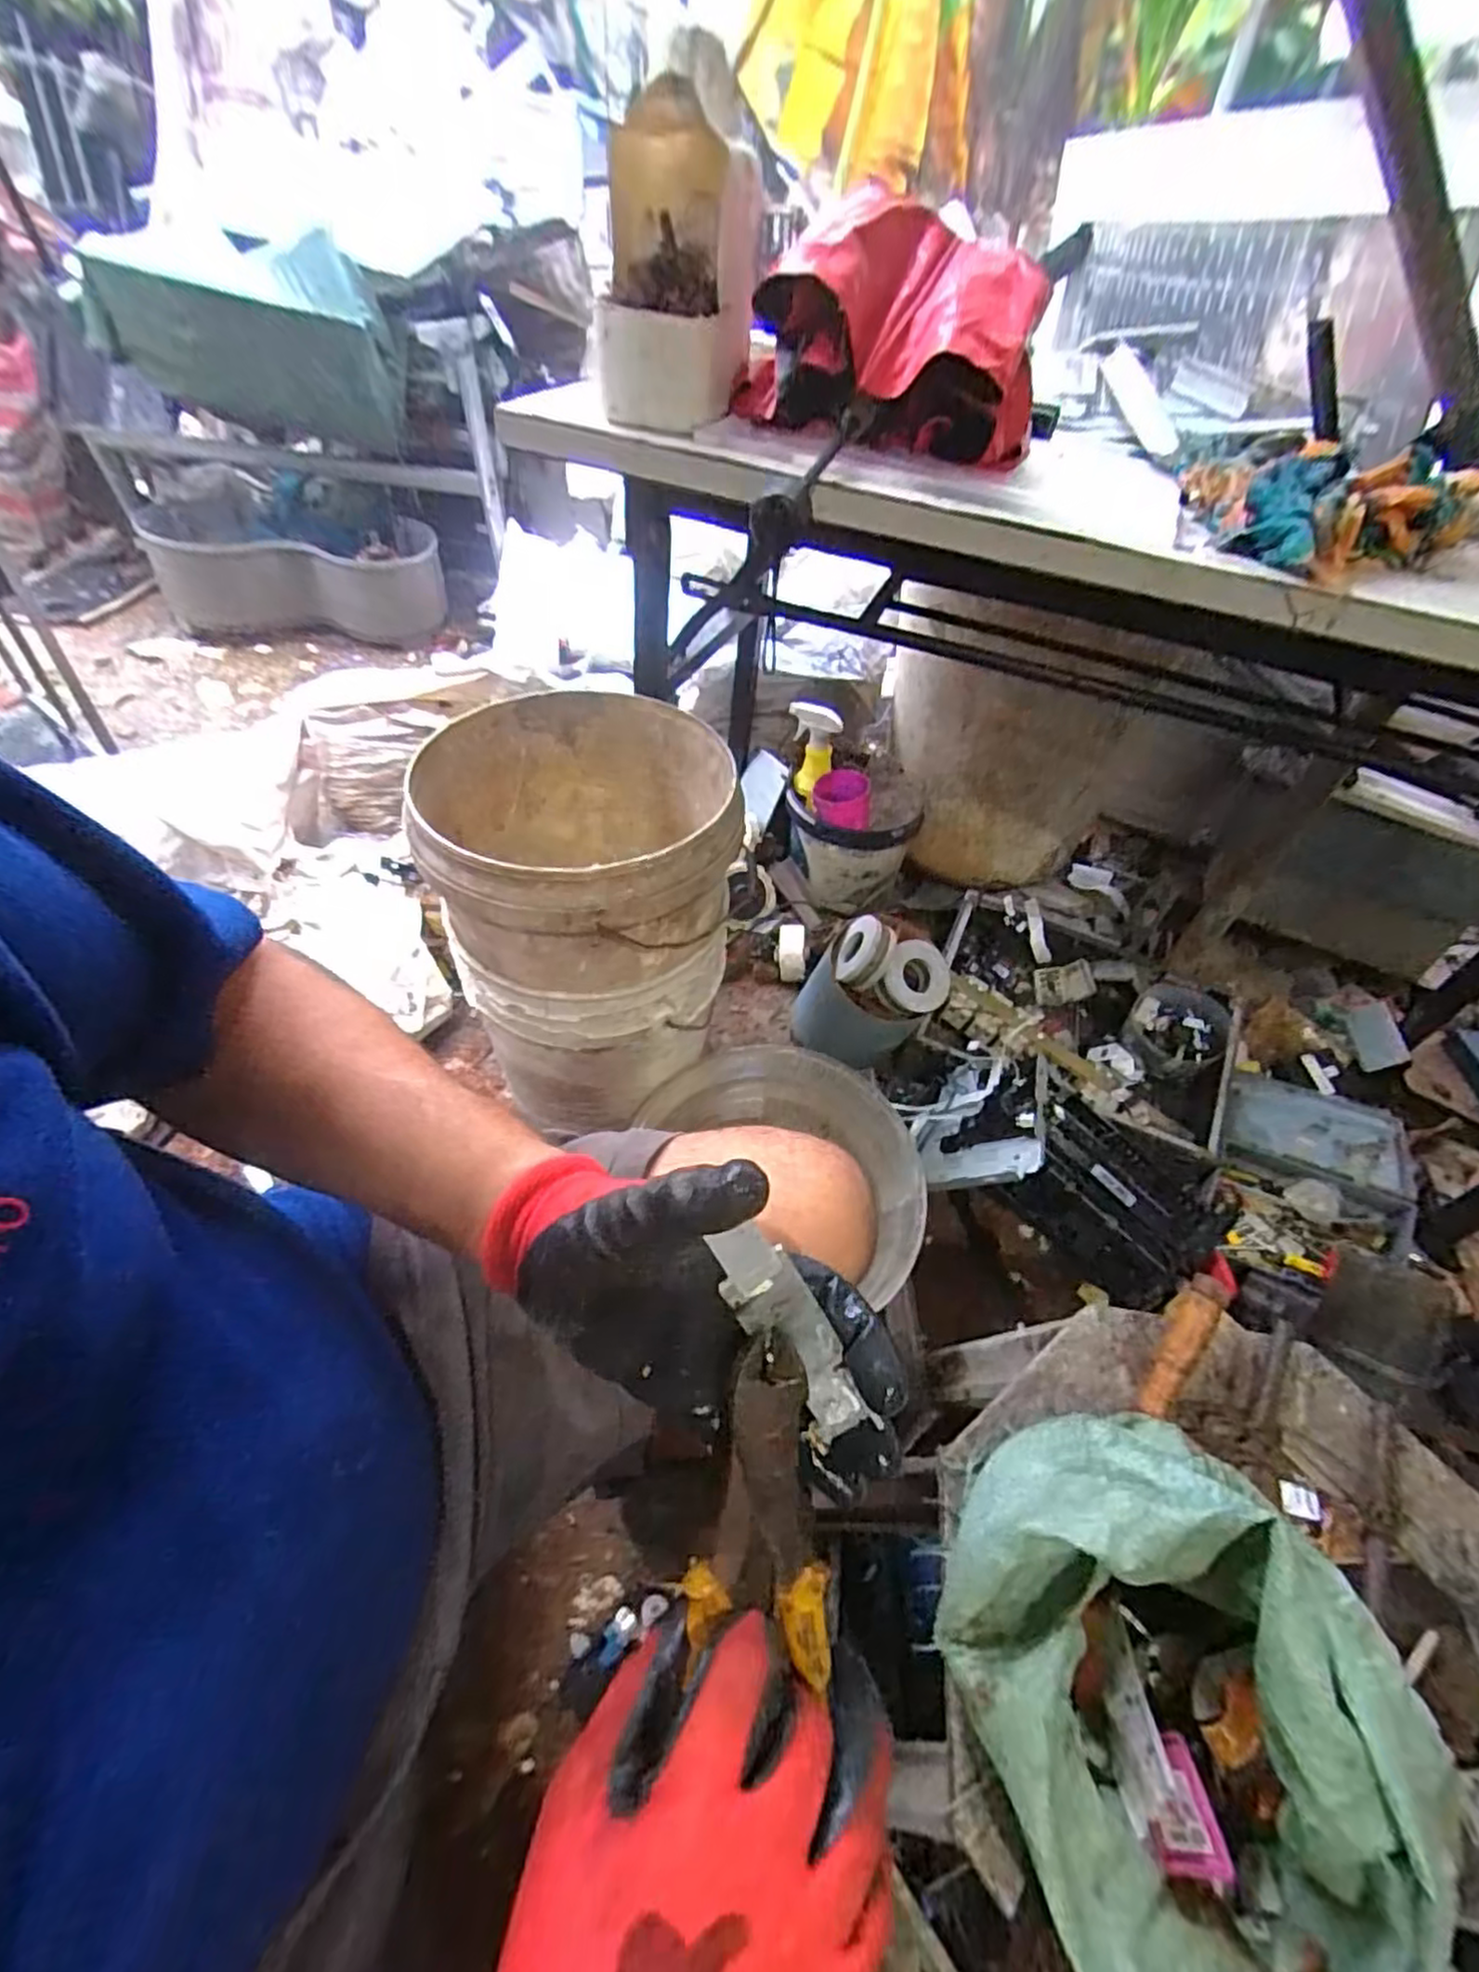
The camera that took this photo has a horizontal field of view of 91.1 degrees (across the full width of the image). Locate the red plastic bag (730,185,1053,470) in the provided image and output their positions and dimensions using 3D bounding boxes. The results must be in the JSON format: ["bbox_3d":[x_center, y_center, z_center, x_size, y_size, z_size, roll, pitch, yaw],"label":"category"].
[{"bbox_3d":[0.151,-0.611,0.675,0.275,0.142,0.188,18,48,10],"label":"red plastic bag"}]

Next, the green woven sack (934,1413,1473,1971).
[{"bbox_3d":[0.194,0.339,0.328,0.157,0.131,0.230,-20,53,-23],"label":"green woven sack"}]

